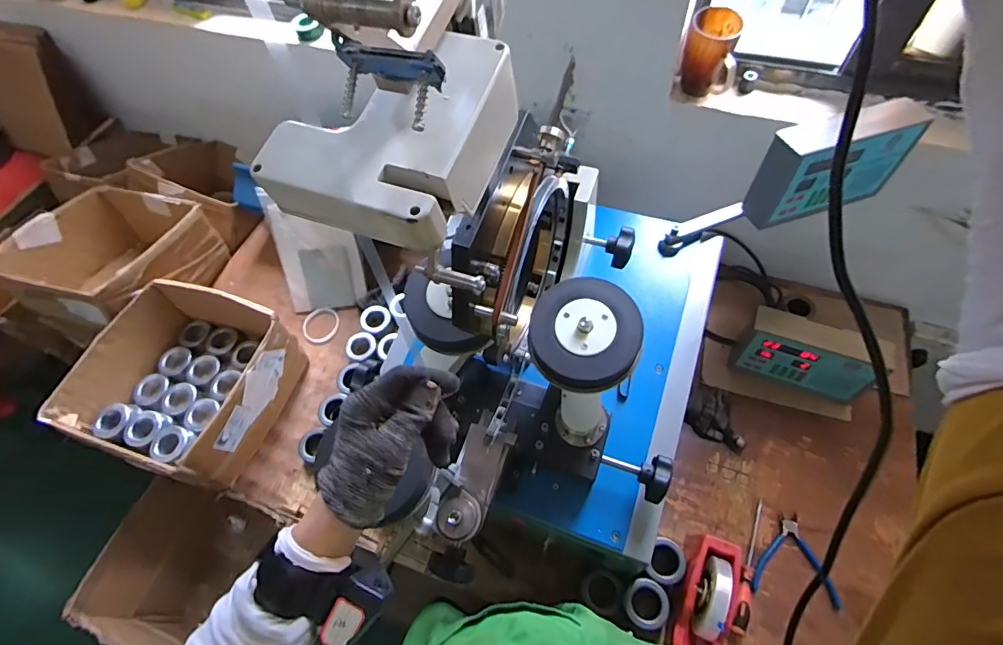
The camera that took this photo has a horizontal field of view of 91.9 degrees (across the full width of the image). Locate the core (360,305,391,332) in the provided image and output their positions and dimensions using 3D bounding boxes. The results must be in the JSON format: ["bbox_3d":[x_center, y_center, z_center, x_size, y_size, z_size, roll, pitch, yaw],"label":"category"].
[{"bbox_3d":[-0.289,-0.010,1.107,0.066,0.020,0.075,-41,65,-18],"label":"core"}]

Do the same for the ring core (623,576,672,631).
[{"bbox_3d":[0.229,0.442,0.763,0.065,0.020,0.069,-2,60,3],"label":"ring core"}]

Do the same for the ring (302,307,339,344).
[{"bbox_3d":[-0.420,0.006,1.127,0.082,0.007,0.085,0,73,-1],"label":"ring"}]

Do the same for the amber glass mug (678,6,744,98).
[{"bbox_3d":[0.358,-0.451,0.831,0.093,0.113,0.100,16,63,13],"label":"amber glass mug"}]

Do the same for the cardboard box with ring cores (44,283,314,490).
[{"bbox_3d":[-0.625,0.117,0.983,0.329,0.164,0.341,15,62,13],"label":"cardboard box with ring cores"}]

